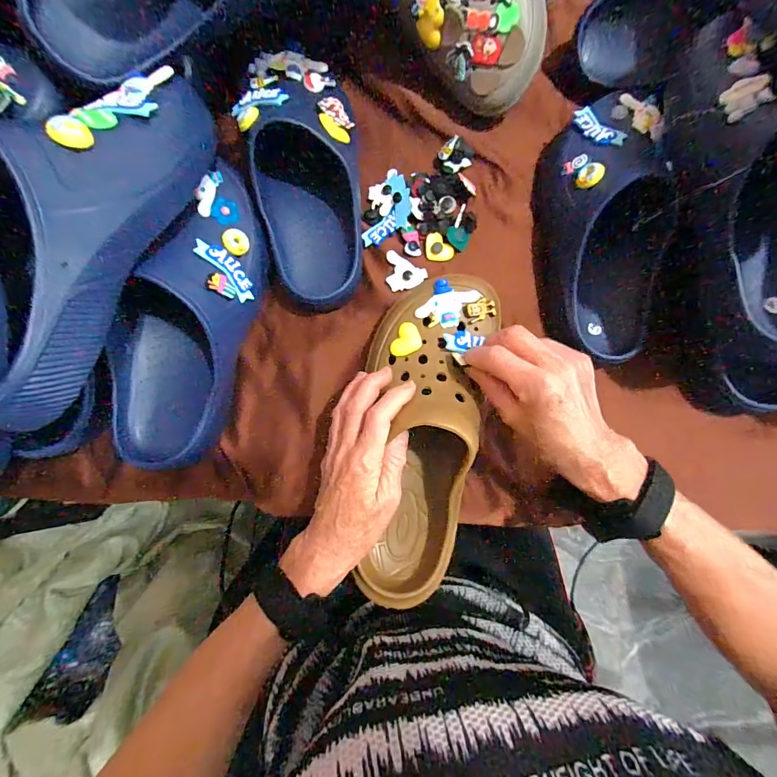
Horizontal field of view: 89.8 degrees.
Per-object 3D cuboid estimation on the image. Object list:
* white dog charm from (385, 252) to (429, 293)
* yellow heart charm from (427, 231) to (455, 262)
[{"bbox_3d":[0.014,-0.120,0.412,0.047,0.006,0.036,28,82,4],"label":"white dog charm"},{"bbox_3d":[0.055,-0.151,0.417,0.028,0.004,0.029,-4,97,0],"label":"yellow heart charm"}]

